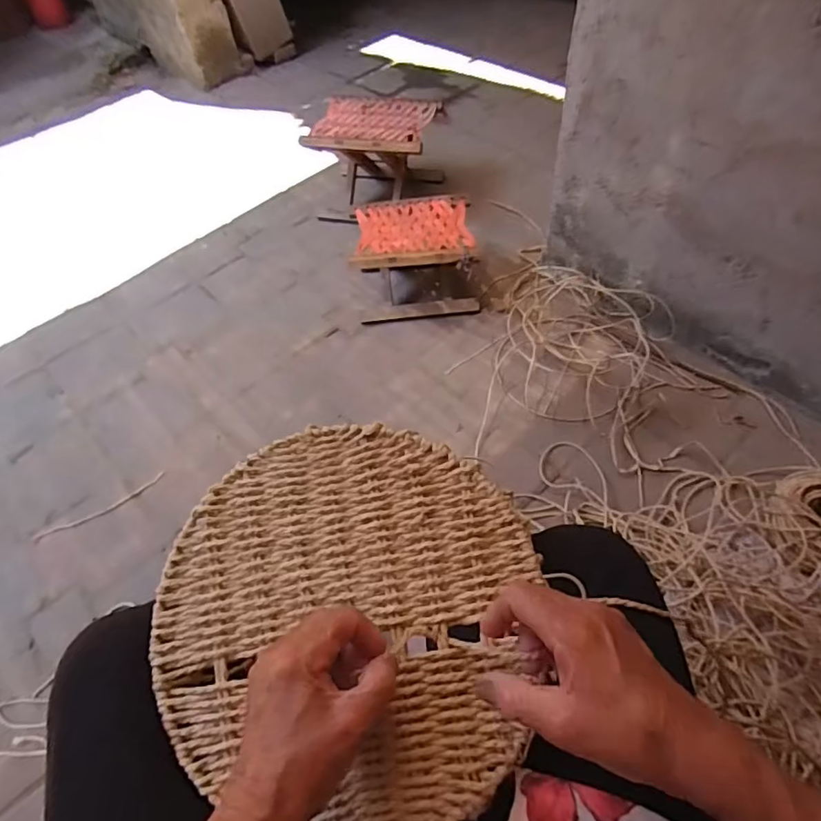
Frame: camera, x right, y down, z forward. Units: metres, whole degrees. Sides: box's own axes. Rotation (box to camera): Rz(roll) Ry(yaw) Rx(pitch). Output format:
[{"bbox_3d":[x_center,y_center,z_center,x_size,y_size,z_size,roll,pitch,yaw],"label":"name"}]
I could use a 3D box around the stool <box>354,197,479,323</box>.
[{"bbox_3d":[0.015,-0.354,1.313,0.276,0.188,0.240,-3,51,3],"label":"stool"}]

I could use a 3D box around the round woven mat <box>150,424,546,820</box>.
[{"bbox_3d":[-0.051,0.145,0.398,0.261,0.005,0.267,-2,72,6],"label":"round woven mat"}]

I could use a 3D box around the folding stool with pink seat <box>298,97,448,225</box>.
[{"bbox_3d":[-0.087,-0.691,1.539,0.316,0.244,0.269,7,52,11],"label":"folding stool with pink seat"}]

